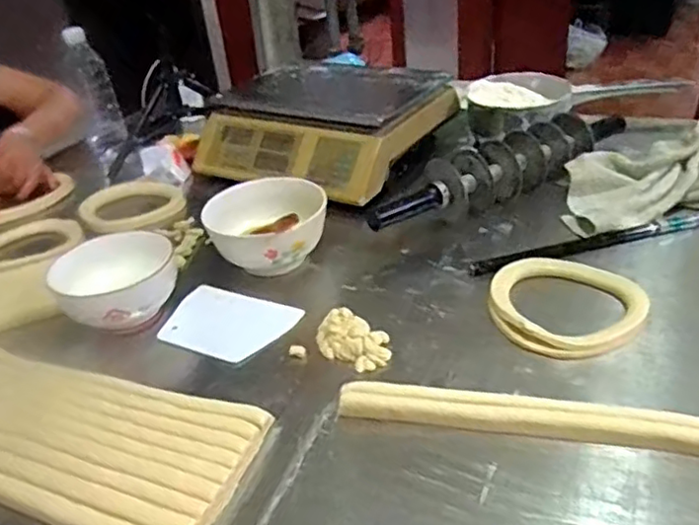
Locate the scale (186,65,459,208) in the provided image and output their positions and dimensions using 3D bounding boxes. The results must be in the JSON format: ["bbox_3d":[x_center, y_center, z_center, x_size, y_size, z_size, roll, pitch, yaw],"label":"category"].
[{"bbox_3d":[-0.054,-0.235,1.054,0.351,0.102,0.351,16,37,31],"label":"scale"}]

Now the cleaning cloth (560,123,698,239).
[{"bbox_3d":[0.401,-0.112,0.801,0.270,0.076,0.143,-10,31,-7],"label":"cleaning cloth"}]

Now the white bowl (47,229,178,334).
[{"bbox_3d":[-0.261,0.027,0.712,0.129,0.078,0.115,-17,33,-19],"label":"white bowl"}]

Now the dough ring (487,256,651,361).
[{"bbox_3d":[0.221,0.045,0.650,0.152,0.022,0.144,-4,31,2],"label":"dough ring"}]

